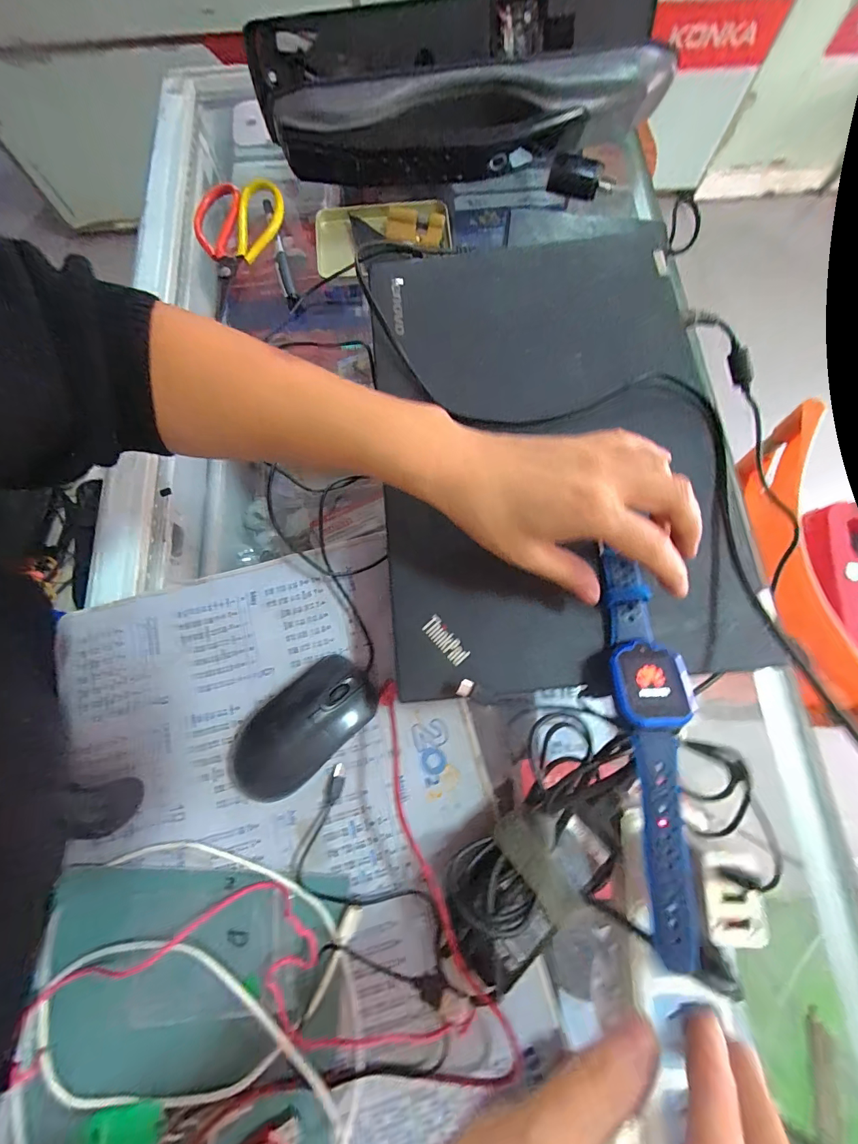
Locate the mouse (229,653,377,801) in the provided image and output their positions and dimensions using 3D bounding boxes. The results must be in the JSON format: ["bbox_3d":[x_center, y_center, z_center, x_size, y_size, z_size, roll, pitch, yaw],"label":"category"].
[{"bbox_3d":[-0.090,0.109,0.288,0.113,0.030,0.056,-38,78,-8],"label":"mouse"}]

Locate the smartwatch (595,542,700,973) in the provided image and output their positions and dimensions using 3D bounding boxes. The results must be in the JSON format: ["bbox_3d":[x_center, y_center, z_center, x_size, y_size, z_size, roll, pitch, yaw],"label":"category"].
[{"bbox_3d":[0.121,0.087,0.221,0.037,0.022,0.206,-2,75,0],"label":"smartwatch"}]

